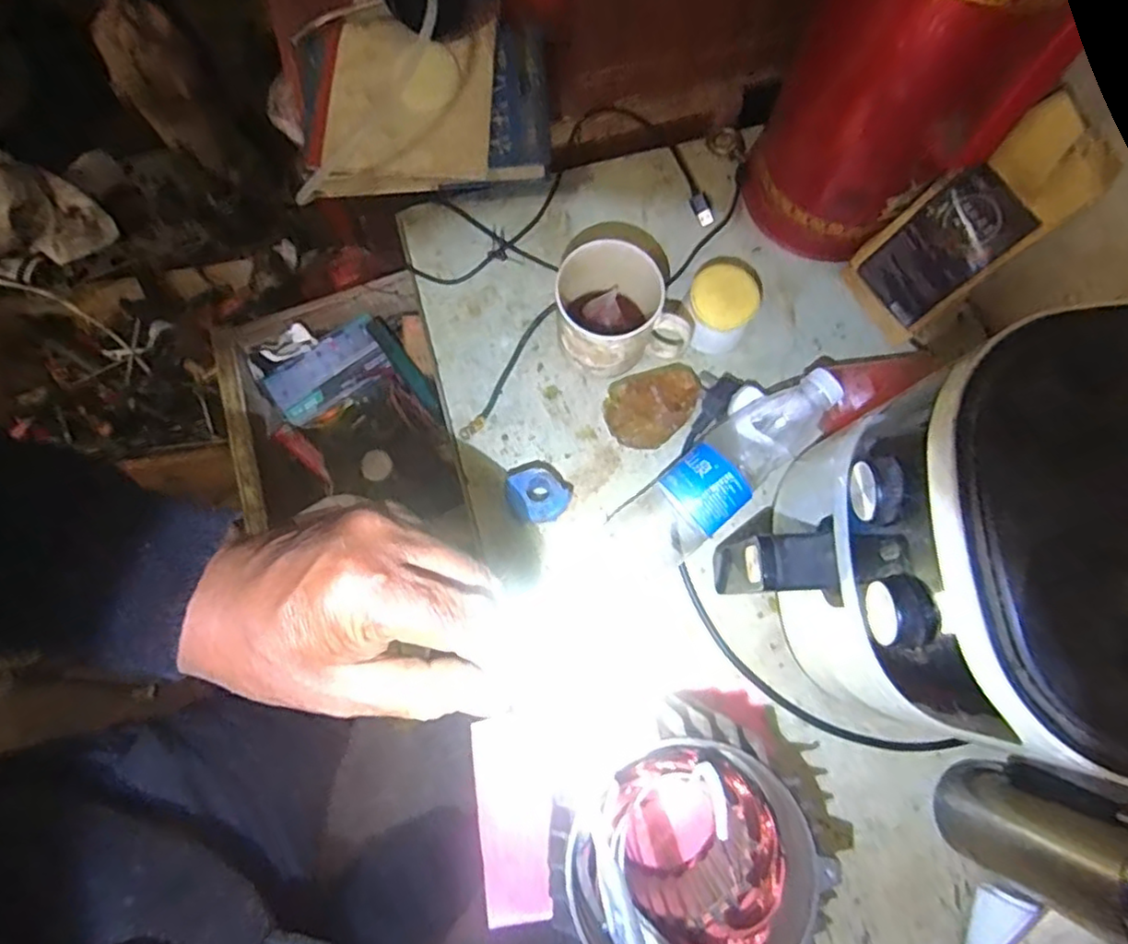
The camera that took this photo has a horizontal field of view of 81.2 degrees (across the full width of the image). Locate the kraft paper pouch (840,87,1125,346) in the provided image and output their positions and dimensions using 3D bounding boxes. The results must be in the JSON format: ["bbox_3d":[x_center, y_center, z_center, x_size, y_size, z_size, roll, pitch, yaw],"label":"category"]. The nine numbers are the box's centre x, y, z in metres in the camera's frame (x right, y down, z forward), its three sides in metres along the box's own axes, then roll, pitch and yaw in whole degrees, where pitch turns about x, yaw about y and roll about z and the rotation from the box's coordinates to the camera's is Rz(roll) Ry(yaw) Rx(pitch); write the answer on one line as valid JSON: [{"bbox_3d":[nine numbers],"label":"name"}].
[{"bbox_3d":[0.321,-0.191,0.527,0.041,0.196,0.086,-15,73,-36],"label":"kraft paper pouch"}]

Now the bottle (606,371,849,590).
[{"bbox_3d":[0.129,0.001,0.530,0.205,0.074,0.063,-41,78,3],"label":"bottle"}]

